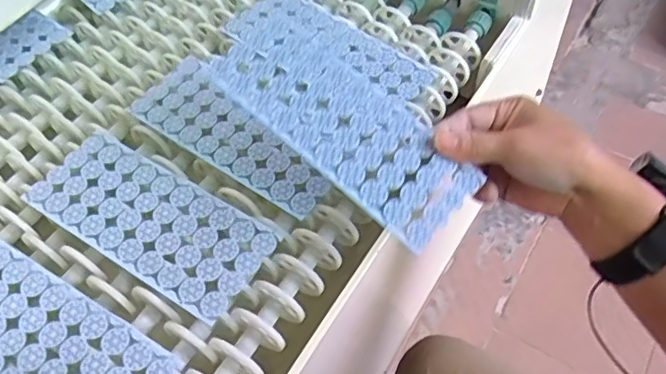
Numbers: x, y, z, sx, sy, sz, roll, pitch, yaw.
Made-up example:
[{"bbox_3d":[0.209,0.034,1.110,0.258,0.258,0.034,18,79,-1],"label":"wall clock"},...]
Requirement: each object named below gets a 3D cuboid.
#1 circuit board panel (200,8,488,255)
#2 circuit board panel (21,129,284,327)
[{"bbox_3d":[0.005,-0.045,0.408,0.191,0.010,0.080,43,66,13],"label":"circuit board panel"},{"bbox_3d":[-0.134,0.021,0.441,0.186,0.006,0.078,28,61,21],"label":"circuit board panel"}]

